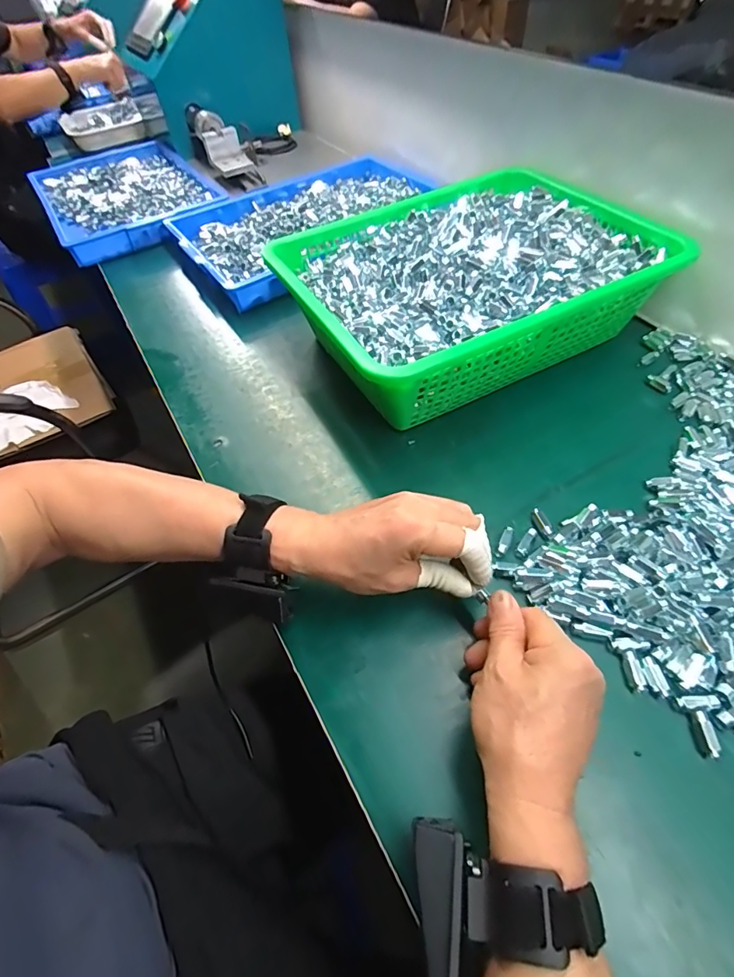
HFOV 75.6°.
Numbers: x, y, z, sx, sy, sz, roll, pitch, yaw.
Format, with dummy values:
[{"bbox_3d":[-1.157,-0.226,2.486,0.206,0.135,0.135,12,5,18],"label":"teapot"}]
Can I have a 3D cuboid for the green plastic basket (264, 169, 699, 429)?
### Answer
[{"bbox_3d":[0.115,-0.232,0.569,0.379,0.116,0.298,-25,55,-14],"label":"green plastic basket"}]

